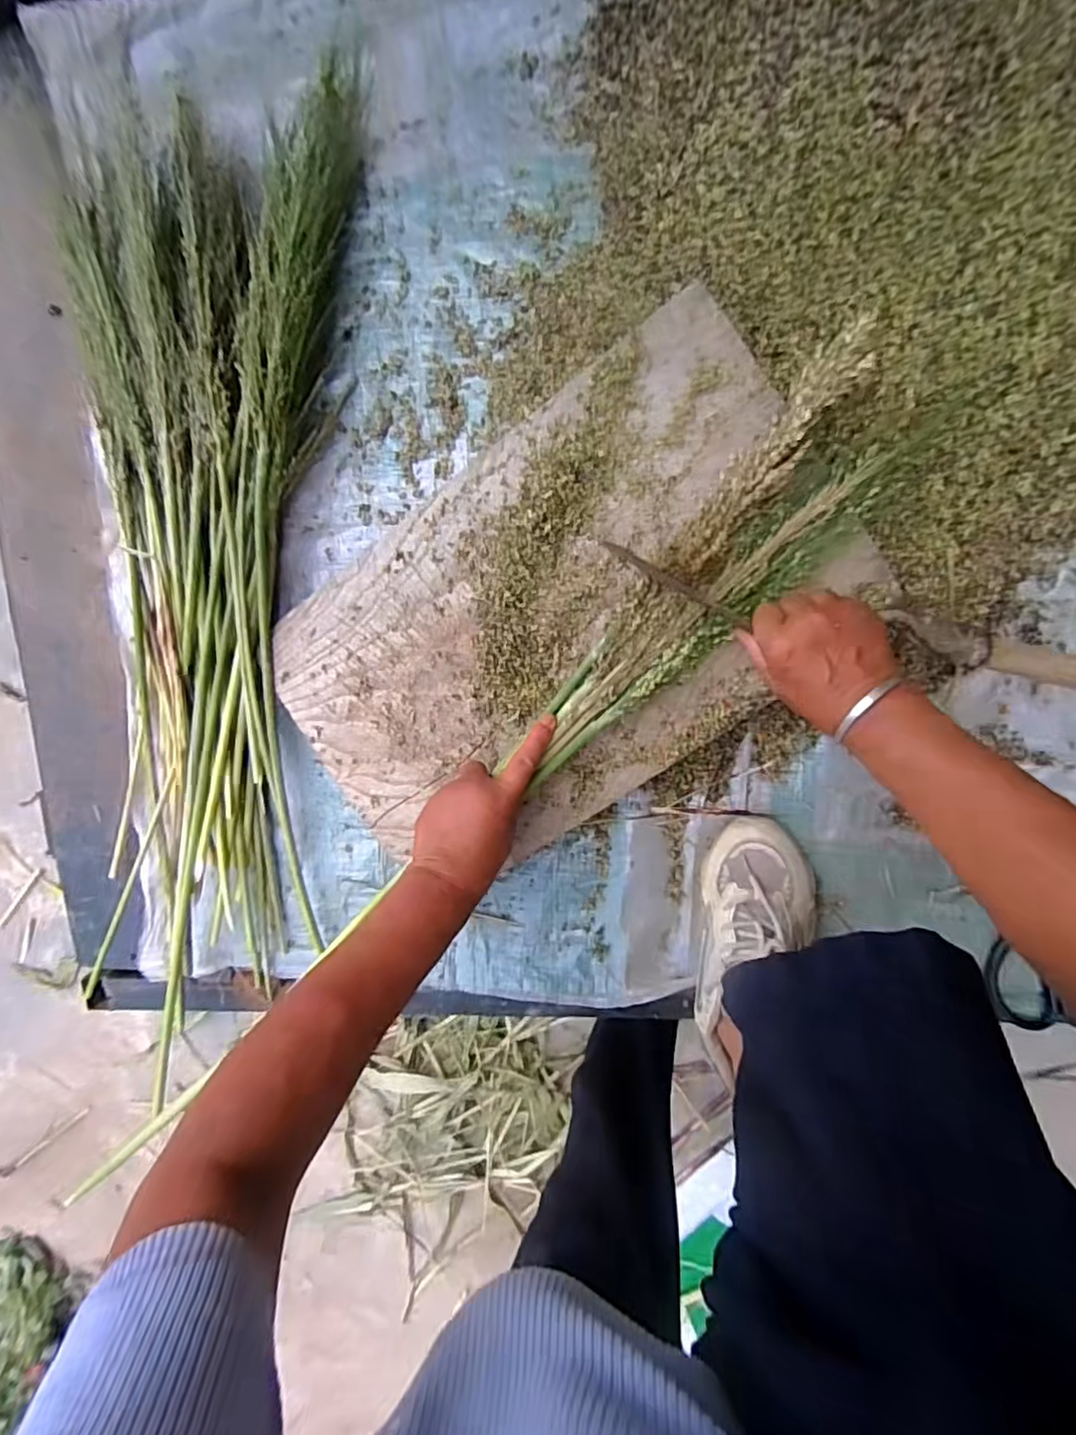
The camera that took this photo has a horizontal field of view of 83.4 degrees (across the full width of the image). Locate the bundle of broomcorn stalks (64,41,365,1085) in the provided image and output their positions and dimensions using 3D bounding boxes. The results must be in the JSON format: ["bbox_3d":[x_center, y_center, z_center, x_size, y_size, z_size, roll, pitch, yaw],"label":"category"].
[{"bbox_3d":[-0.318,-0.135,0.565,0.246,0.060,0.837,7,97,7],"label":"bundle of broomcorn stalks"}]

